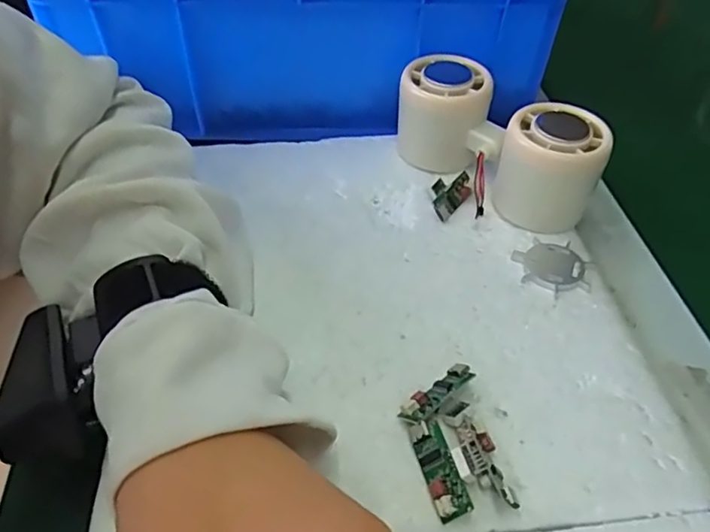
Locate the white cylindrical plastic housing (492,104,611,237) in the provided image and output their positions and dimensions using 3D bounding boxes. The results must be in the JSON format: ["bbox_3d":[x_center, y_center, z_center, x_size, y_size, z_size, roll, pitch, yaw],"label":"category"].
[{"bbox_3d":[0.108,-0.055,0.342,0.055,0.056,0.057,0,46,0],"label":"white cylindrical plastic housing"}]

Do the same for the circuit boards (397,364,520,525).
[{"bbox_3d":[0.041,0.072,0.252,0.033,0.013,0.062,-9,46,-9],"label":"circuit boards"}]

